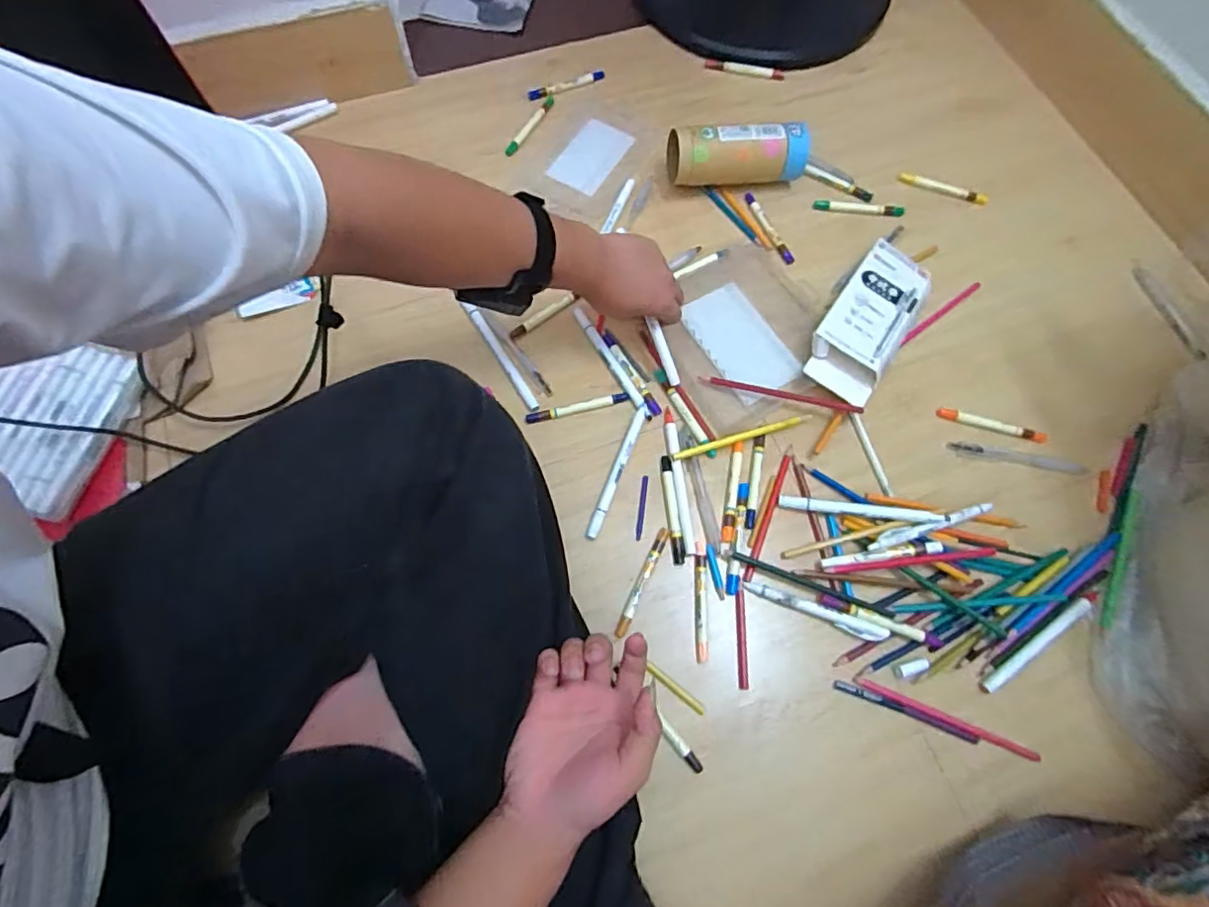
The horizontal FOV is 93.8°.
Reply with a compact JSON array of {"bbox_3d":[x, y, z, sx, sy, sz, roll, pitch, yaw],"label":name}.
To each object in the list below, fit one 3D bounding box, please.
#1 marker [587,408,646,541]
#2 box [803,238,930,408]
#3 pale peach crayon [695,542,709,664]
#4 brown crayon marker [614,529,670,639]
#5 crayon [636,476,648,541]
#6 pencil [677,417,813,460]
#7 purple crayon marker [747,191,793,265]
[{"bbox_3d":[0.013,0.018,0.564,0.011,0.011,0.144,21,71,7],"label":"marker"},{"bbox_3d":[0.284,-0.143,0.612,0.079,0.033,0.189,32,73,11],"label":"box"},{"bbox_3d":[0.089,0.136,0.524,0.012,0.014,0.106,2,70,1],"label":"pale peach crayon"},{"bbox_3d":[0.036,0.120,0.529,0.011,0.009,0.108,25,71,9],"label":"brown crayon marker"},{"bbox_3d":[0.037,0.053,0.557,0.007,0.004,0.065,8,70,3],"label":"crayon"},{"bbox_3d":[0.140,-0.017,0.574,0.148,0.010,0.009,-17,71,-6],"label":"pencil"},{"bbox_3d":[0.196,-0.267,0.670,0.011,0.007,0.107,-21,71,-8],"label":"purple crayon marker"}]

